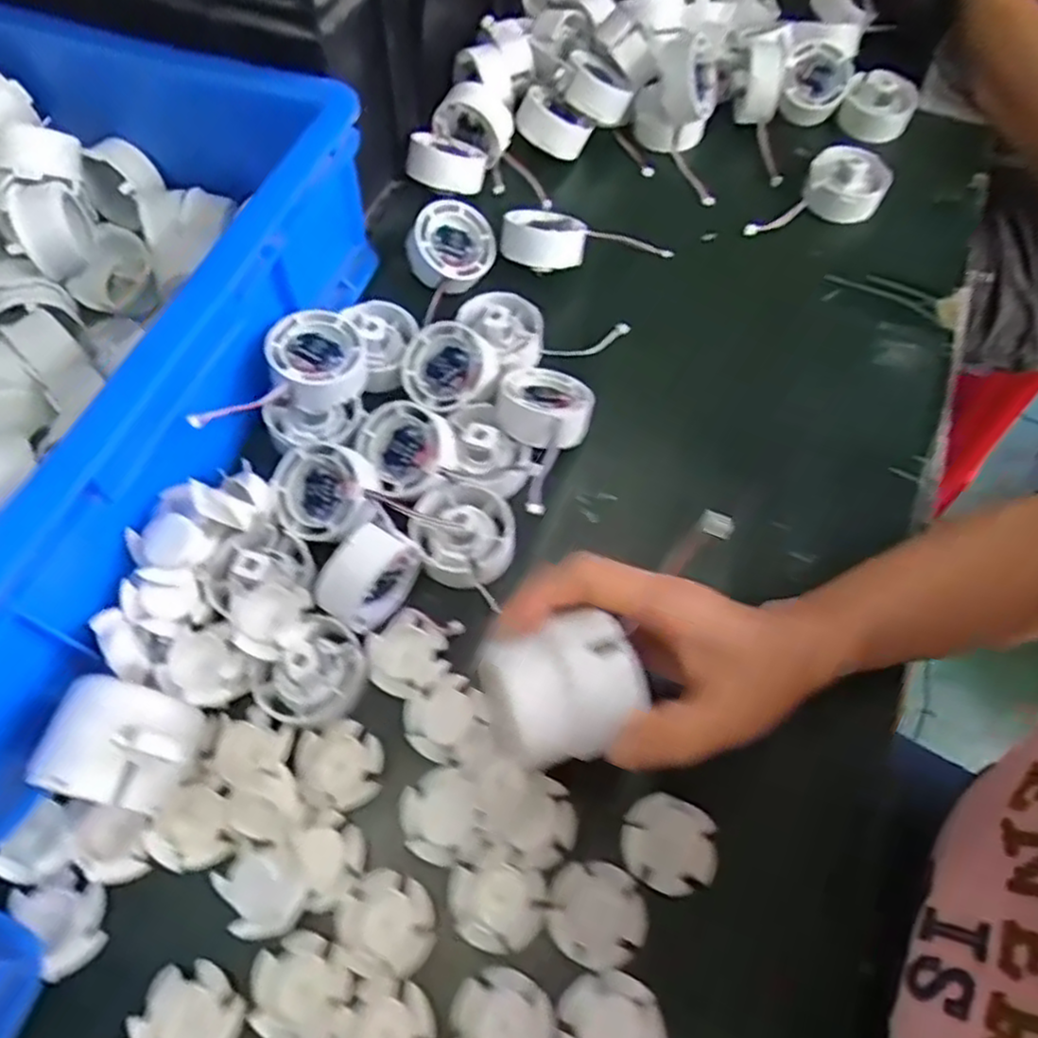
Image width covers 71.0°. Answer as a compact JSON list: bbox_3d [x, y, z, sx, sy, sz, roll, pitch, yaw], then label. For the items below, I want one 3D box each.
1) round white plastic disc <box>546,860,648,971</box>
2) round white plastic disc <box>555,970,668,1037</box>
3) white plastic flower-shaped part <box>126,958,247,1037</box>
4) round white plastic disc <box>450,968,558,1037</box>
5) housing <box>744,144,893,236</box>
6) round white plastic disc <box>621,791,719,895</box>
[{"bbox_3d":[0.035,0.175,0.323,0.042,0.004,0.040,2,62,-1],"label":"round white plastic disc"},{"bbox_3d":[0.038,0.212,0.301,0.042,0.004,0.040,-4,55,6],"label":"round white plastic disc"},{"bbox_3d":[-0.139,0.211,0.308,0.042,0.014,0.037,34,66,14],"label":"white plastic flower-shaped part"},{"bbox_3d":[-0.007,0.213,0.305,0.043,0.012,0.040,1,62,-2],"label":"round white plastic disc"},{"bbox_3d":[0.223,-0.235,0.538,0.109,0.037,0.055,-39,71,-20],"label":"housing"},{"bbox_3d":[0.070,0.149,0.334,0.043,0.005,0.038,20,63,8],"label":"round white plastic disc"}]

